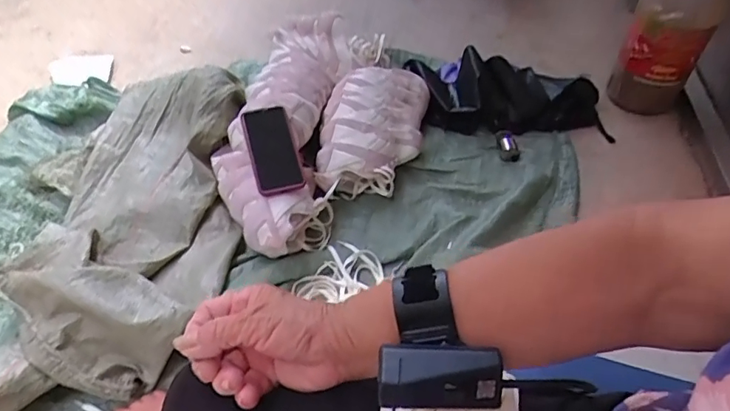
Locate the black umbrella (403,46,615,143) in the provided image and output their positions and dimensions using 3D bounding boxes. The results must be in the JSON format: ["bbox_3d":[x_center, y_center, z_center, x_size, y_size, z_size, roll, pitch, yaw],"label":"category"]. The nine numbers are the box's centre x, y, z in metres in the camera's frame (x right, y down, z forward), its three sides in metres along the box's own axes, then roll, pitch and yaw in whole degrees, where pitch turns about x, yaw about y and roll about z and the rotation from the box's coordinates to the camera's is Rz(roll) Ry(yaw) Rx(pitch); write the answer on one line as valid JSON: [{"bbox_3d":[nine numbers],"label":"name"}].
[{"bbox_3d":[0.351,-0.278,1.261,0.481,0.146,0.228,10,50,3],"label":"black umbrella"}]

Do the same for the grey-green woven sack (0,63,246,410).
[{"bbox_3d":[-0.417,0.027,0.895,0.367,0.128,0.705,-2,50,-6],"label":"grey-green woven sack"}]

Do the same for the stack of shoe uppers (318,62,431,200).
[{"bbox_3d":[0.017,-0.162,1.108,0.207,0.118,0.352,10,50,4],"label":"stack of shoe uppers"}]

